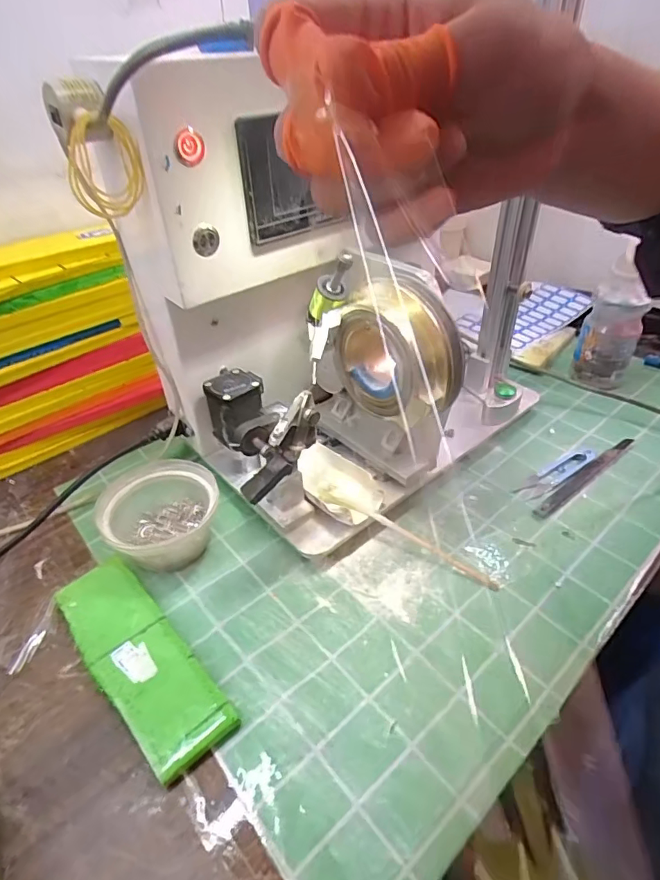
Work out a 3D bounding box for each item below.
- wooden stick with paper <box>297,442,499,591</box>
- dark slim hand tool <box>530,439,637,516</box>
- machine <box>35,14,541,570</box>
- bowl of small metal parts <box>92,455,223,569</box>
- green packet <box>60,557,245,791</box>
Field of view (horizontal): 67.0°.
[{"bbox_3d":[0.052,0.068,0.429,0.191,0.029,0.060,33,49,16],"label":"wooden stick with paper"},{"bbox_3d":[0.253,0.034,0.493,0.159,0.008,0.016,-27,45,-27],"label":"dark slim hand tool"},{"bbox_3d":[-0.051,-0.094,0.401,0.275,0.308,0.151,26,47,31],"label":"machine"},{"bbox_3d":[-0.149,0.068,0.440,0.091,0.057,0.099,16,42,22],"label":"bowl of small metal parts"},{"bbox_3d":[-0.141,0.154,0.363,0.058,0.015,0.181,-32,47,-31],"label":"green packet"}]

